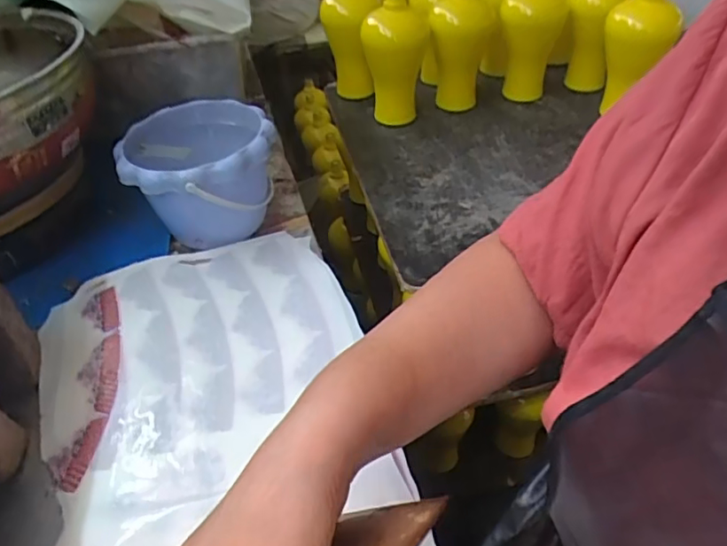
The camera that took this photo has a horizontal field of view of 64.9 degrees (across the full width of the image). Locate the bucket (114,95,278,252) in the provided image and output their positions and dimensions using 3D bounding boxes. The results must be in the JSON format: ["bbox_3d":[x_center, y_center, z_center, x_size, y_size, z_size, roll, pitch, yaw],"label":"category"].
[{"bbox_3d":[-0.170,-0.099,0.625,0.150,0.117,0.164,-4,43,3],"label":"bucket"}]

